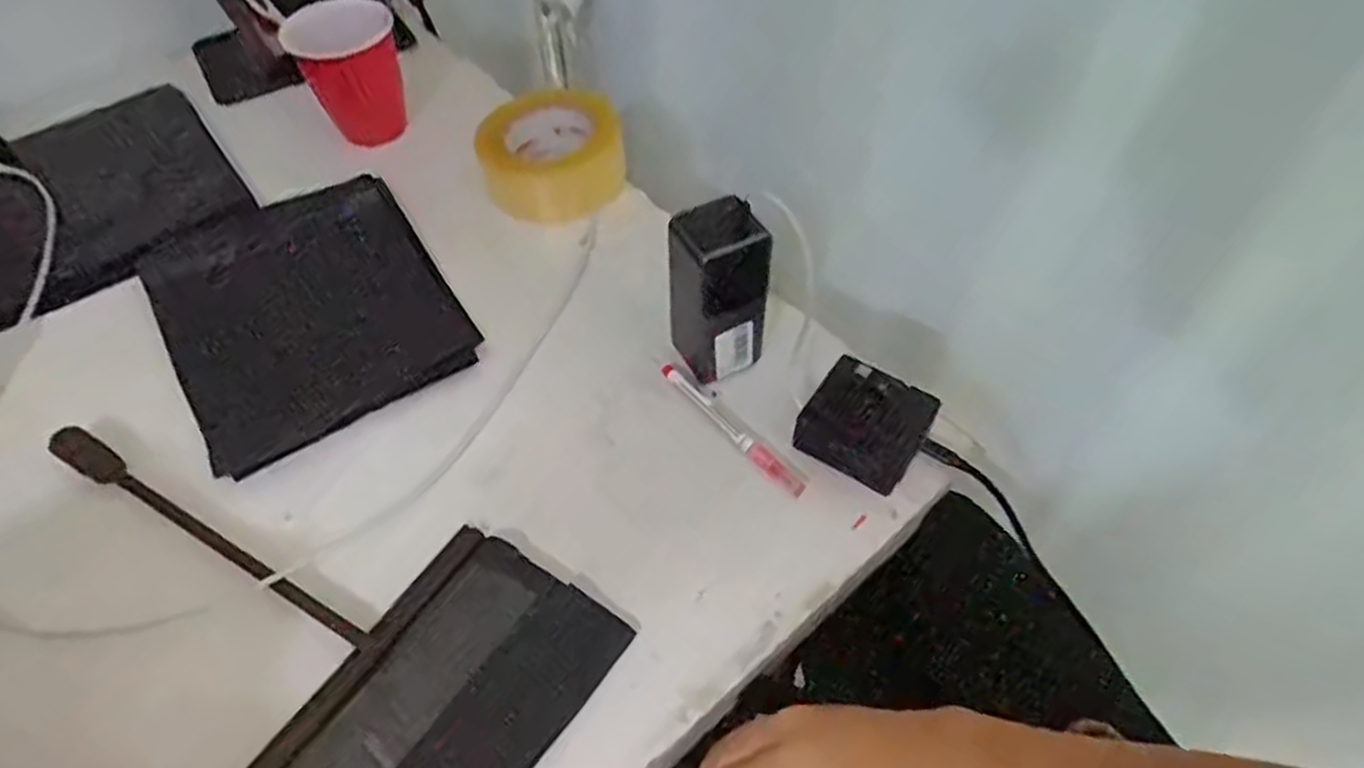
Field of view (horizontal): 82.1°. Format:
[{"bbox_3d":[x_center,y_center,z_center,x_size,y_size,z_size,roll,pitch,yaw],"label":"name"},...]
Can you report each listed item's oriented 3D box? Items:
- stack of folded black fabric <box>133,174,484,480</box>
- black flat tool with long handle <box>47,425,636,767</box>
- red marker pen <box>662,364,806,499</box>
[{"bbox_3d":[-0.300,-0.070,0.624,0.206,0.019,0.247,-28,57,-23],"label":"stack of folded black fabric"},{"bbox_3d":[-0.240,0.122,0.480,0.379,0.011,0.191,29,55,20],"label":"black flat tool with long handle"},{"bbox_3d":[0.033,0.029,0.550,0.014,0.010,0.139,-32,59,-25],"label":"red marker pen"}]

